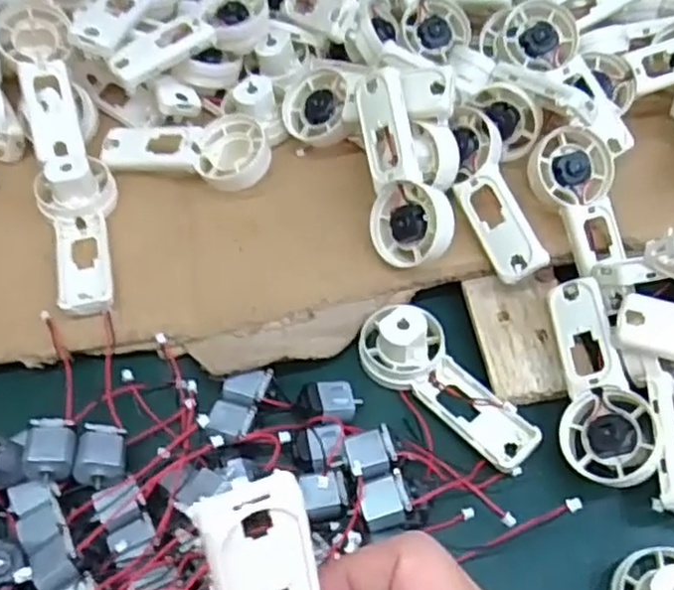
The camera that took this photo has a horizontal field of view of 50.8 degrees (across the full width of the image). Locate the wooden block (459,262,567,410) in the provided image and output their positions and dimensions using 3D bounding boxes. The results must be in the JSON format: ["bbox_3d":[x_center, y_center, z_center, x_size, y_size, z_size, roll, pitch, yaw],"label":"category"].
[{"bbox_3d":[0.089,0.018,0.335,0.044,0.007,0.065,-7,57,-4],"label":"wooden block"}]

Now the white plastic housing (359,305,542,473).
[{"bbox_3d":[0.048,0.042,0.322,0.037,0.020,0.091,-33,62,-19],"label":"white plastic housing"}]

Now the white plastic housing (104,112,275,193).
[{"bbox_3d":[-0.080,-0.073,0.376,0.089,0.029,0.040,-1,57,0],"label":"white plastic housing"}]

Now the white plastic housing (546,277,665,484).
[{"bbox_3d":[0.117,0.036,0.312,0.038,0.015,0.093,-13,64,32],"label":"white plastic housing"}]

